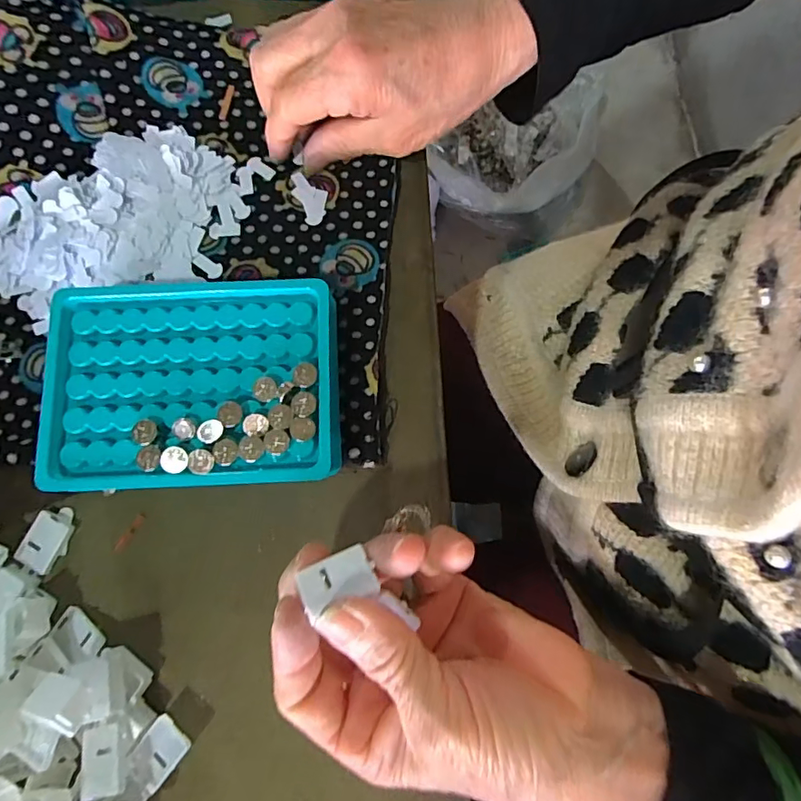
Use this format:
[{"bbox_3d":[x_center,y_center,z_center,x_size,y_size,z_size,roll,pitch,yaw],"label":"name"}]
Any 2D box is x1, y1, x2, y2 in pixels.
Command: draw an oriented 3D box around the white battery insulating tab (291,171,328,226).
[{"bbox_3d":[-0.051,-0.116,0.292,0.018,0.004,0.033,-23,78,-4],"label":"white battery insulating tab"}]

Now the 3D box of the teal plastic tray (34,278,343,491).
[{"bbox_3d":[-0.098,-0.006,0.253,0.131,0.035,0.095,-4,78,0],"label":"teal plastic tray"}]

